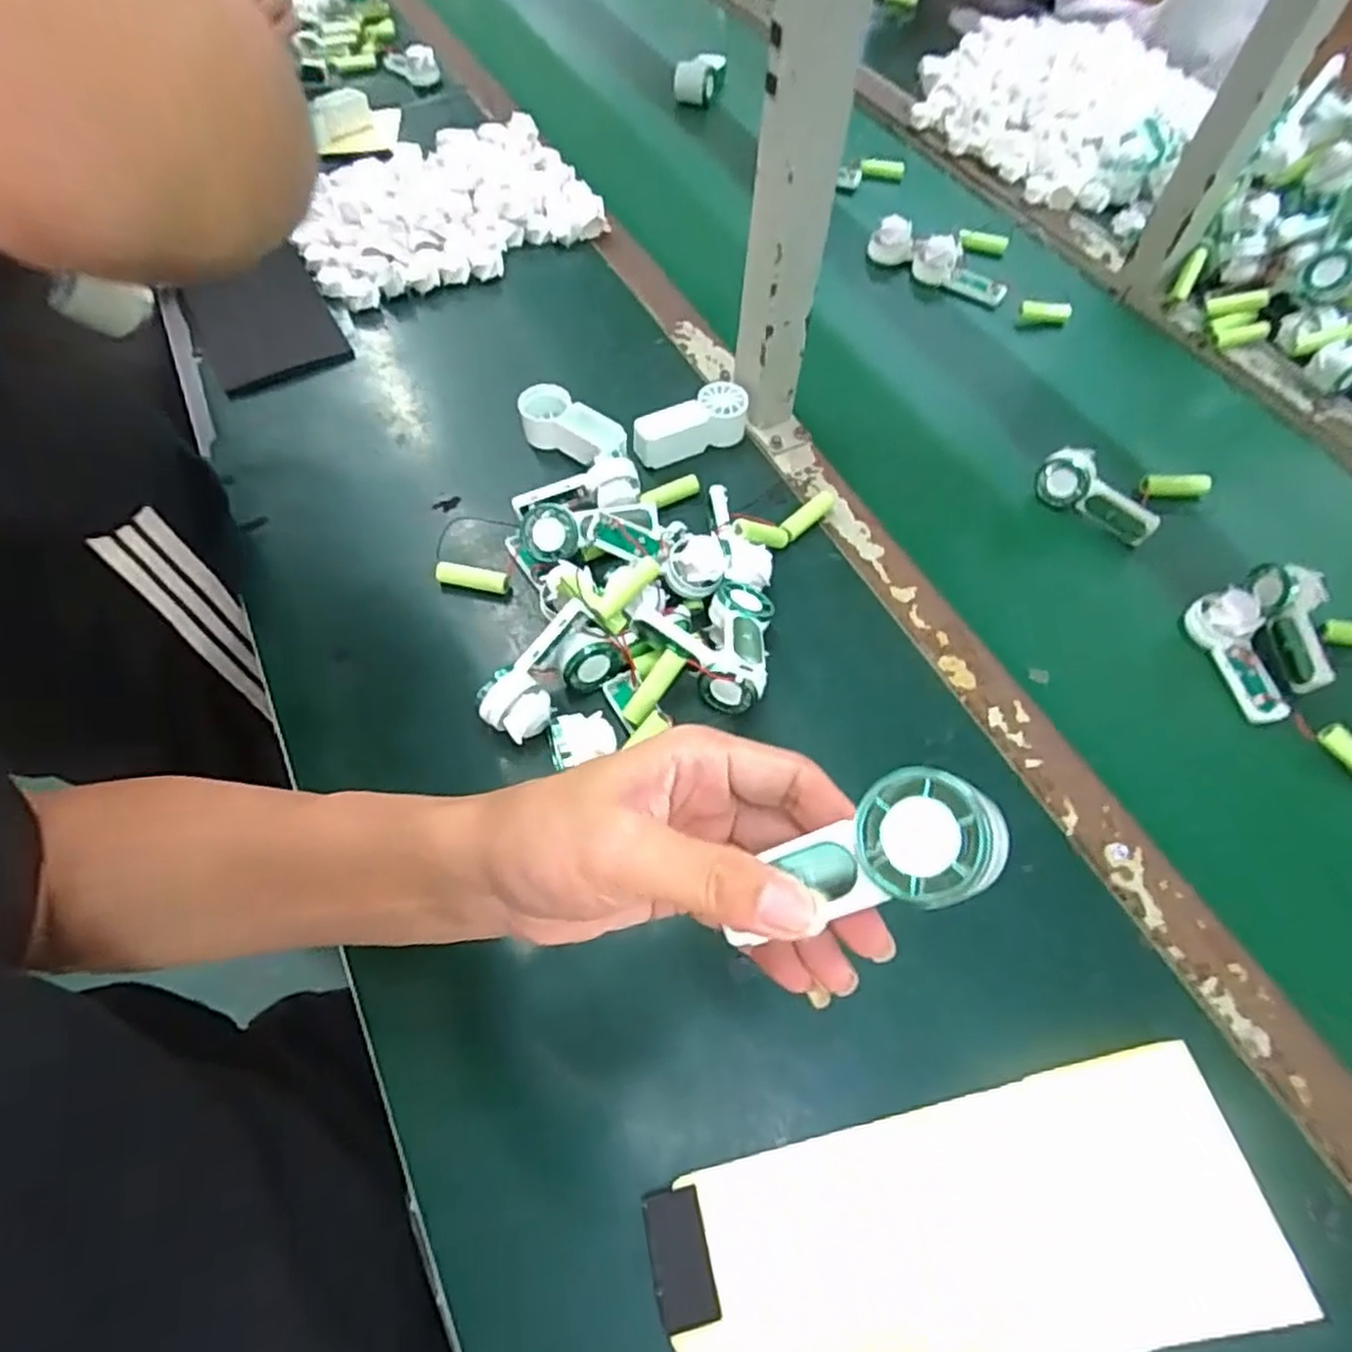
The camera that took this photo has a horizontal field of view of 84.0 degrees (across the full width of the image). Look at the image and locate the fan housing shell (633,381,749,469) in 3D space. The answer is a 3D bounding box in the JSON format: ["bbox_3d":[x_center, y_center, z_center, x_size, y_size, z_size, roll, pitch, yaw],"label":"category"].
[{"bbox_3d":[0.012,-0.196,0.593,0.094,0.032,0.037,-31,66,-19],"label":"fan housing shell"}]

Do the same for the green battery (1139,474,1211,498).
[{"bbox_3d":[0.400,-0.152,0.598,0.051,0.015,0.018,3,60,-1],"label":"green battery"}]

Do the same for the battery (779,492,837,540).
[{"bbox_3d":[0.099,-0.120,0.562,0.013,0.013,0.060,41,66,18],"label":"battery"}]

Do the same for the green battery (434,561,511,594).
[{"bbox_3d":[-0.144,-0.069,0.528,0.053,0.012,0.014,14,60,5],"label":"green battery"}]

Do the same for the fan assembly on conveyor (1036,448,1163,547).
[{"bbox_3d":[0.324,-0.138,0.576,0.090,0.023,0.044,39,103,22],"label":"fan assembly on conveyor"}]

